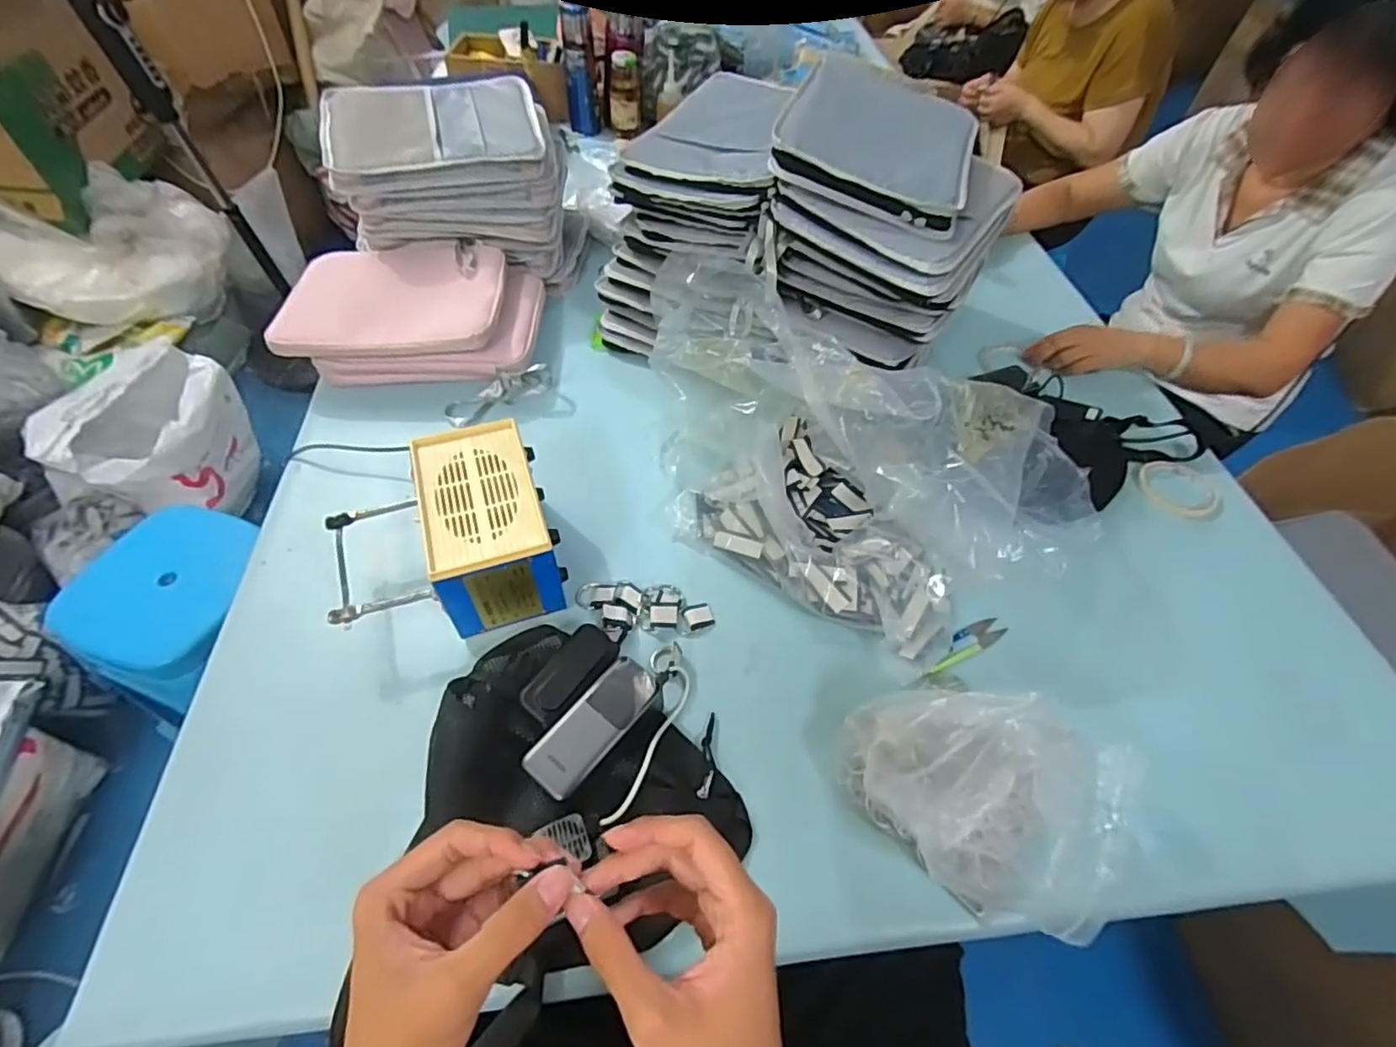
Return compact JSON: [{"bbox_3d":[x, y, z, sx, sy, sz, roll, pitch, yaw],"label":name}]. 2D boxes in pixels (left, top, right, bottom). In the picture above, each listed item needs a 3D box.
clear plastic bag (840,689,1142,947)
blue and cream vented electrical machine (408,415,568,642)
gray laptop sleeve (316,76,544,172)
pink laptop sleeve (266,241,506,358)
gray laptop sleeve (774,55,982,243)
[{"bbox_3d":[0.236,0.219,0.489,0.235,0.142,0.135,32,58,20],"label":"clear plastic bag"},{"bbox_3d":[-0.215,0.005,0.650,0.117,0.121,0.187,-13,55,-12],"label":"blue and cream vented electrical machine"},{"bbox_3d":[-0.388,-0.590,0.899,0.297,0.029,0.225,-13,55,-12],"label":"gray laptop sleeve"},{"bbox_3d":[-0.417,-0.313,0.848,0.283,0.028,0.217,-5,53,-6],"label":"pink laptop sleeve"},{"bbox_3d":[0.219,-0.463,0.735,0.225,0.035,0.269,24,60,0],"label":"gray laptop sleeve"}]

